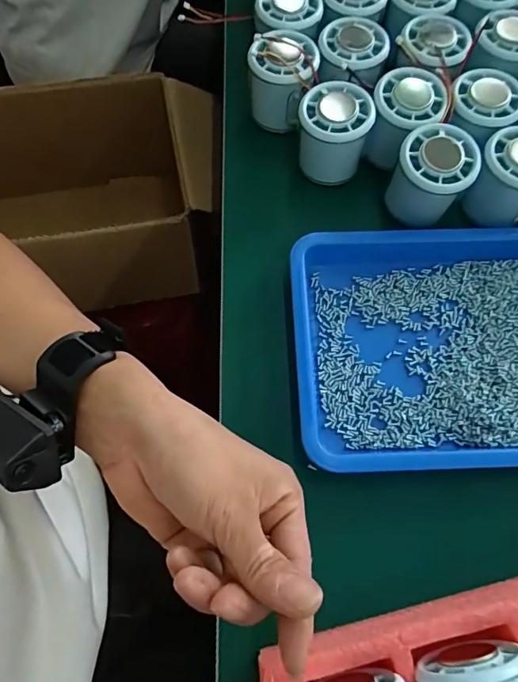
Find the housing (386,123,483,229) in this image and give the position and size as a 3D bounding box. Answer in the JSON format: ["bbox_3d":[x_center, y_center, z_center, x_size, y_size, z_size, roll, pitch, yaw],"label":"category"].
[{"bbox_3d":[0.131,-0.123,0.364,0.052,0.060,0.053,1,69,-2],"label":"housing"}]

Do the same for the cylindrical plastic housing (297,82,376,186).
[{"bbox_3d":[0.058,-0.165,0.382,0.054,0.058,0.047,20,69,5],"label":"cylindrical plastic housing"}]

